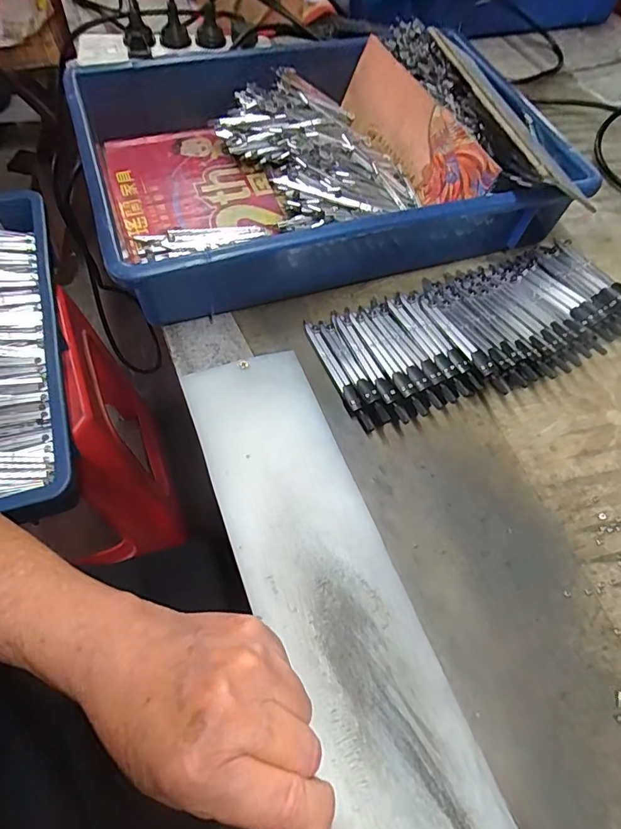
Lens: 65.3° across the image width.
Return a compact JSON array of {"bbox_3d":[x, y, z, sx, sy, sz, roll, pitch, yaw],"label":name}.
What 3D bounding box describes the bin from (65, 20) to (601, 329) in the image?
[{"bbox_3d":[0.011,-0.257,0.466,0.424,0.097,0.302,-14,63,-11],"label":"bin"}]

